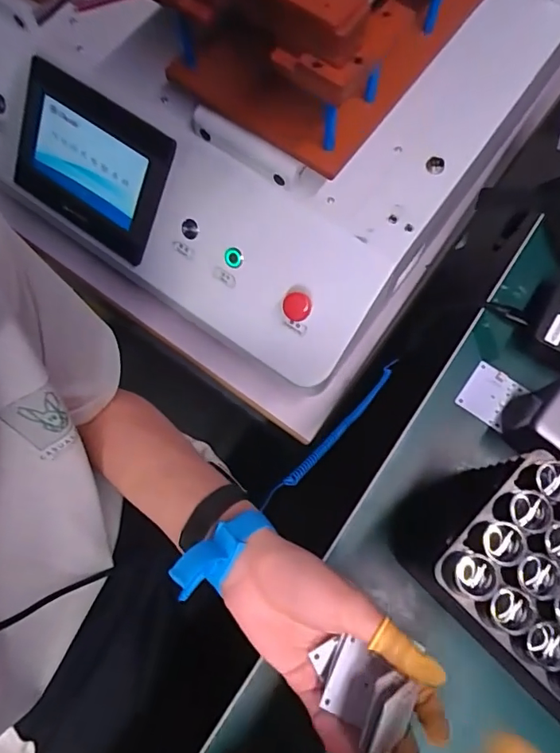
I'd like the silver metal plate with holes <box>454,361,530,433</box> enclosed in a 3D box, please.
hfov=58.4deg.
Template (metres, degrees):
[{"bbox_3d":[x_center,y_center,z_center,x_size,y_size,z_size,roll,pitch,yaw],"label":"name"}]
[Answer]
[{"bbox_3d":[0.175,0.016,0.420,0.043,0.009,0.044,35,77,11],"label":"silver metal plate with holes"}]

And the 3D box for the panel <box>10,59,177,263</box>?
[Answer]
[{"bbox_3d":[-0.222,-0.242,0.575,0.198,0.151,0.012,35,33,7],"label":"panel"}]

